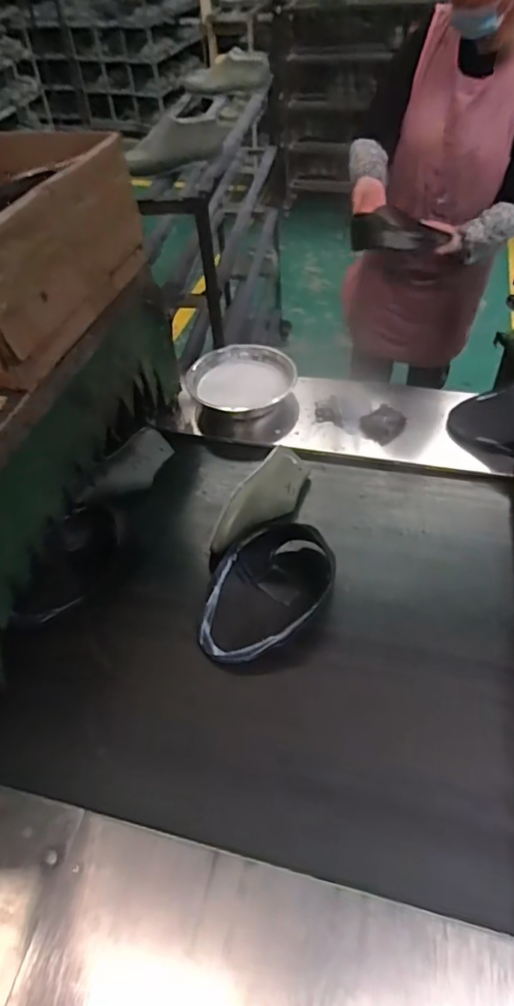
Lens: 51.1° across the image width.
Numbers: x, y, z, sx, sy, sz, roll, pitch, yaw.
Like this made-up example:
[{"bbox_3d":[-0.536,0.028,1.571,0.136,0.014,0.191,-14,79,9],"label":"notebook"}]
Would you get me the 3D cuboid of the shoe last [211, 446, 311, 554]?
[{"bbox_3d":[0.014,-0.002,0.985,0.084,0.090,0.279,23,55,23],"label":"shoe last"}]

